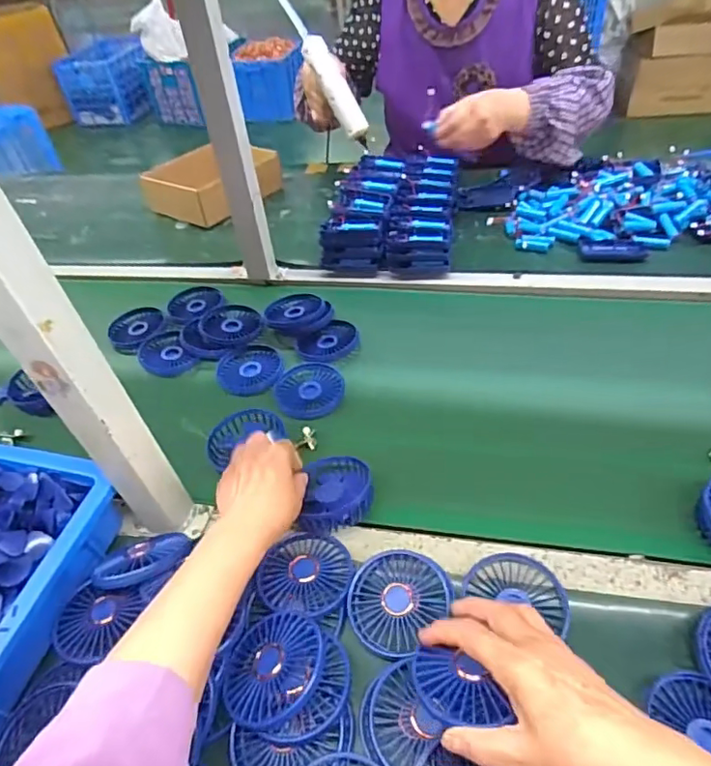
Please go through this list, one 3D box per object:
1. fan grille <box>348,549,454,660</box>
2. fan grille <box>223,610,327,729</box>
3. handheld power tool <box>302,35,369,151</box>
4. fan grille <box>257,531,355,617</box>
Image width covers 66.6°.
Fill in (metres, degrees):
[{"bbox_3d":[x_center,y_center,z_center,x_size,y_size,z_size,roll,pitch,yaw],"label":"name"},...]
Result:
[{"bbox_3d":[0.035,0.187,0.475,0.086,0.015,0.080,-4,45,4],"label":"fan grille"},{"bbox_3d":[-0.064,0.225,0.433,0.082,0.019,0.087,-5,37,18],"label":"fan grille"},{"bbox_3d":[-0.029,-0.473,0.884,0.036,0.187,0.028,-31,5,-23],"label":"handheld power tool"},{"bbox_3d":[-0.044,0.175,0.502,0.080,0.010,0.078,1,45,10],"label":"fan grille"}]

